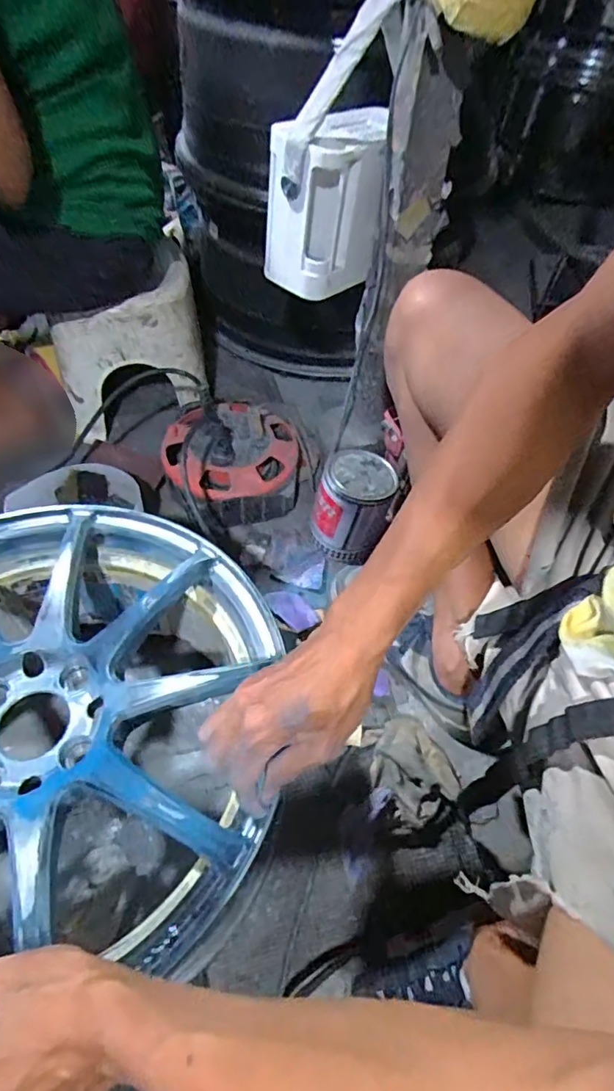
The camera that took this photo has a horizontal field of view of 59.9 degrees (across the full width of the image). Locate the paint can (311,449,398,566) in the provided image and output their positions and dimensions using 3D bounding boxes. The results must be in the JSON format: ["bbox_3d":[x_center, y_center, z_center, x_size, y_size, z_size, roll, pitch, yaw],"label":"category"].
[{"bbox_3d":[0.068,-0.058,0.782,0.107,0.117,0.118,18,53,8],"label":"paint can"}]

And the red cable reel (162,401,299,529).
[{"bbox_3d":[-0.112,-0.132,0.812,0.196,0.117,0.199,3,52,-3],"label":"red cable reel"}]

